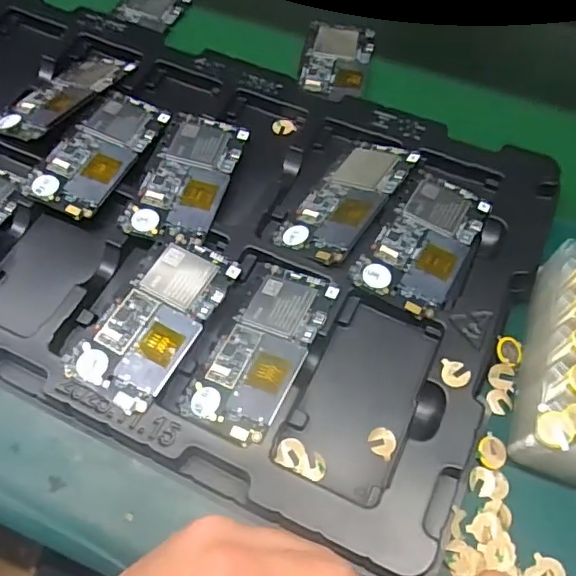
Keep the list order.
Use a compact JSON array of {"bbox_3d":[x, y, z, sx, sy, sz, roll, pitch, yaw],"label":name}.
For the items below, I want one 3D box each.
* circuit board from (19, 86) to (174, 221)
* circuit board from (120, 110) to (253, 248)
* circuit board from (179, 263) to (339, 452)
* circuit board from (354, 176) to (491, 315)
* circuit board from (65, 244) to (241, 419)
[{"bbox_3d":[-0.152,-0.112,0.455,0.063,0.004,0.123,26,65,11],"label":"circuit board"},{"bbox_3d":[-0.078,-0.089,0.444,0.065,0.005,0.124,15,64,6],"label":"circuit board"},{"bbox_3d":[-0.017,0.041,0.379,0.061,0.006,0.125,19,63,27],"label":"circuit board"},{"bbox_3d":[0.103,-0.038,0.414,0.065,0.004,0.122,29,66,13],"label":"circuit board"},{"bbox_3d":[-0.089,0.021,0.385,0.062,0.011,0.122,28,66,12],"label":"circuit board"}]

